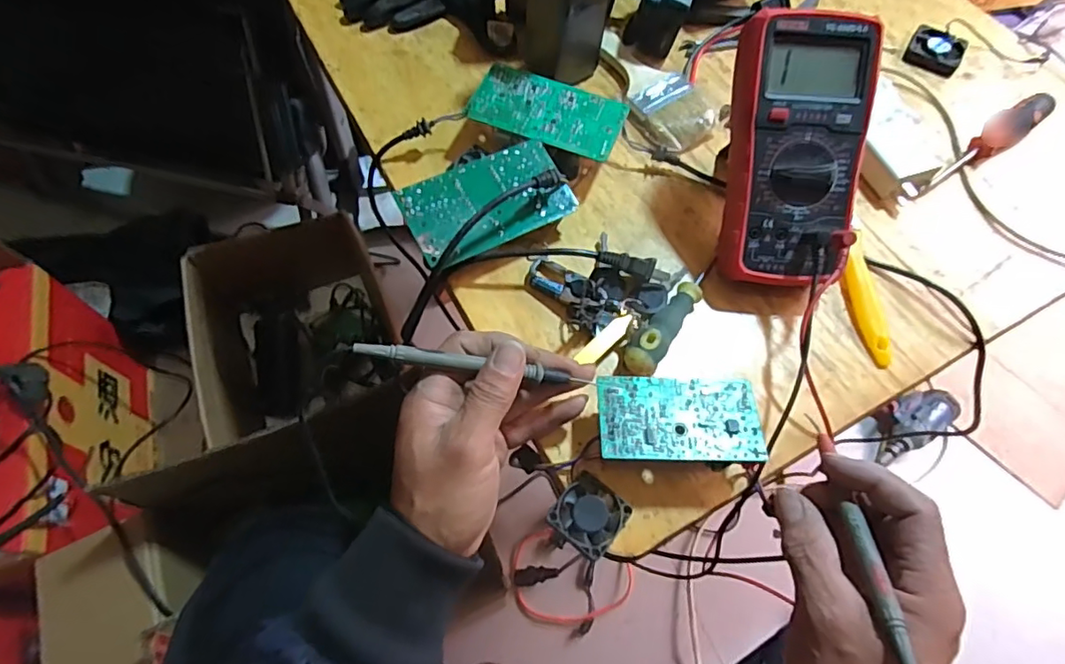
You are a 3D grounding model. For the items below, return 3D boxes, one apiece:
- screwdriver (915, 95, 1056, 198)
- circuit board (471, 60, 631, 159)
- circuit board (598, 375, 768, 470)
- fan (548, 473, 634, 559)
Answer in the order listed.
[{"bbox_3d":[0.396,-0.161,0.497,0.192,0.023,0.031,-35,69,-18],"label":"screwdriver"},{"bbox_3d":[0.013,-0.175,0.480,0.121,0.035,0.067,20,64,7],"label":"circuit board"},{"bbox_3d":[0.091,0.053,0.349,0.098,0.008,0.055,3,63,-2],"label":"circuit board"},{"bbox_3d":[0.035,0.113,0.348,0.040,0.010,0.039,37,67,15],"label":"fan"}]

